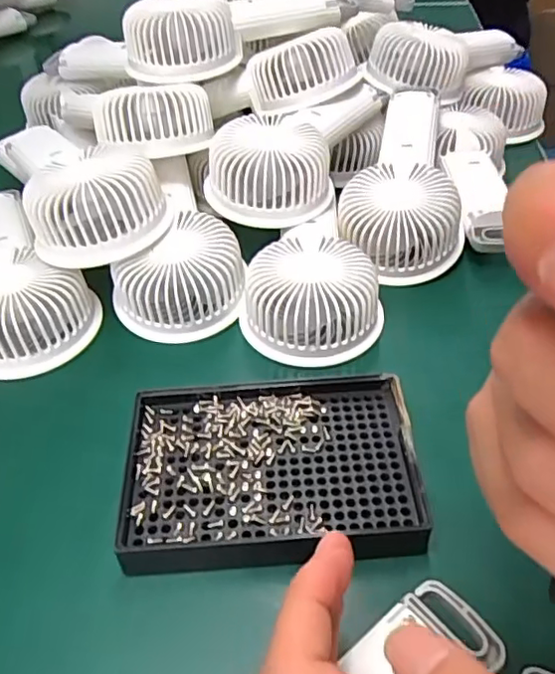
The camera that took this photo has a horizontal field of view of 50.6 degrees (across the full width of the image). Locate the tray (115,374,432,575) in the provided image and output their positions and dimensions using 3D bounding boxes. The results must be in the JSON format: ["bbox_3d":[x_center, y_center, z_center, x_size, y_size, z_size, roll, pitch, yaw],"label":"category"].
[{"bbox_3d":[-0.003,0.063,0.285,0.137,0.016,0.096,-4,45,-2],"label":"tray"}]

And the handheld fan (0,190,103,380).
[{"bbox_3d":[-0.181,-0.046,0.393,0.085,0.043,0.171,-24,49,-20],"label":"handheld fan"}]

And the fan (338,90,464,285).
[{"bbox_3d":[0.090,-0.118,0.419,0.079,0.036,0.168,5,62,7],"label":"fan"}]

